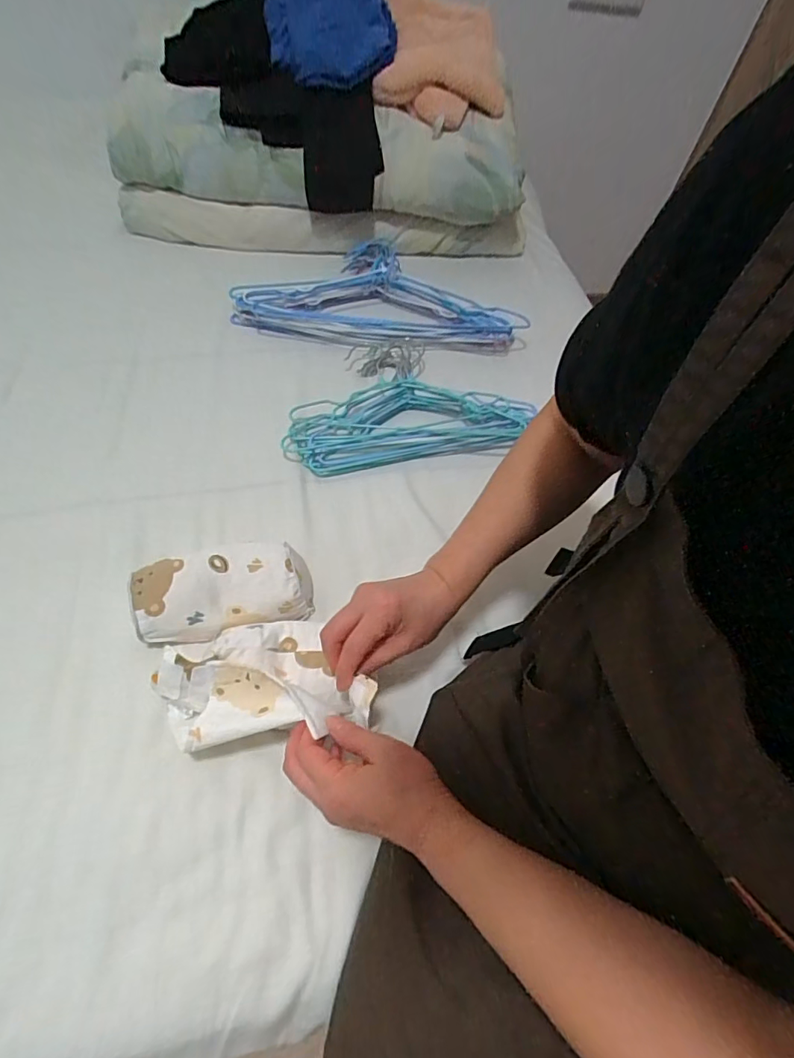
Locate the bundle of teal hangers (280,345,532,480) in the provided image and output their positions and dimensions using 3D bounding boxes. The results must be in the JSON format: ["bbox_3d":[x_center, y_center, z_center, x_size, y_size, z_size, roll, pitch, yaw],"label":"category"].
[{"bbox_3d":[0.006,-0.167,0.673,0.313,0.054,0.194,-6,57,-12],"label":"bundle of teal hangers"}]

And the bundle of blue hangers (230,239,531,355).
[{"bbox_3d":[-0.015,-0.369,0.784,0.422,0.043,0.245,11,55,0],"label":"bundle of blue hangers"}]

